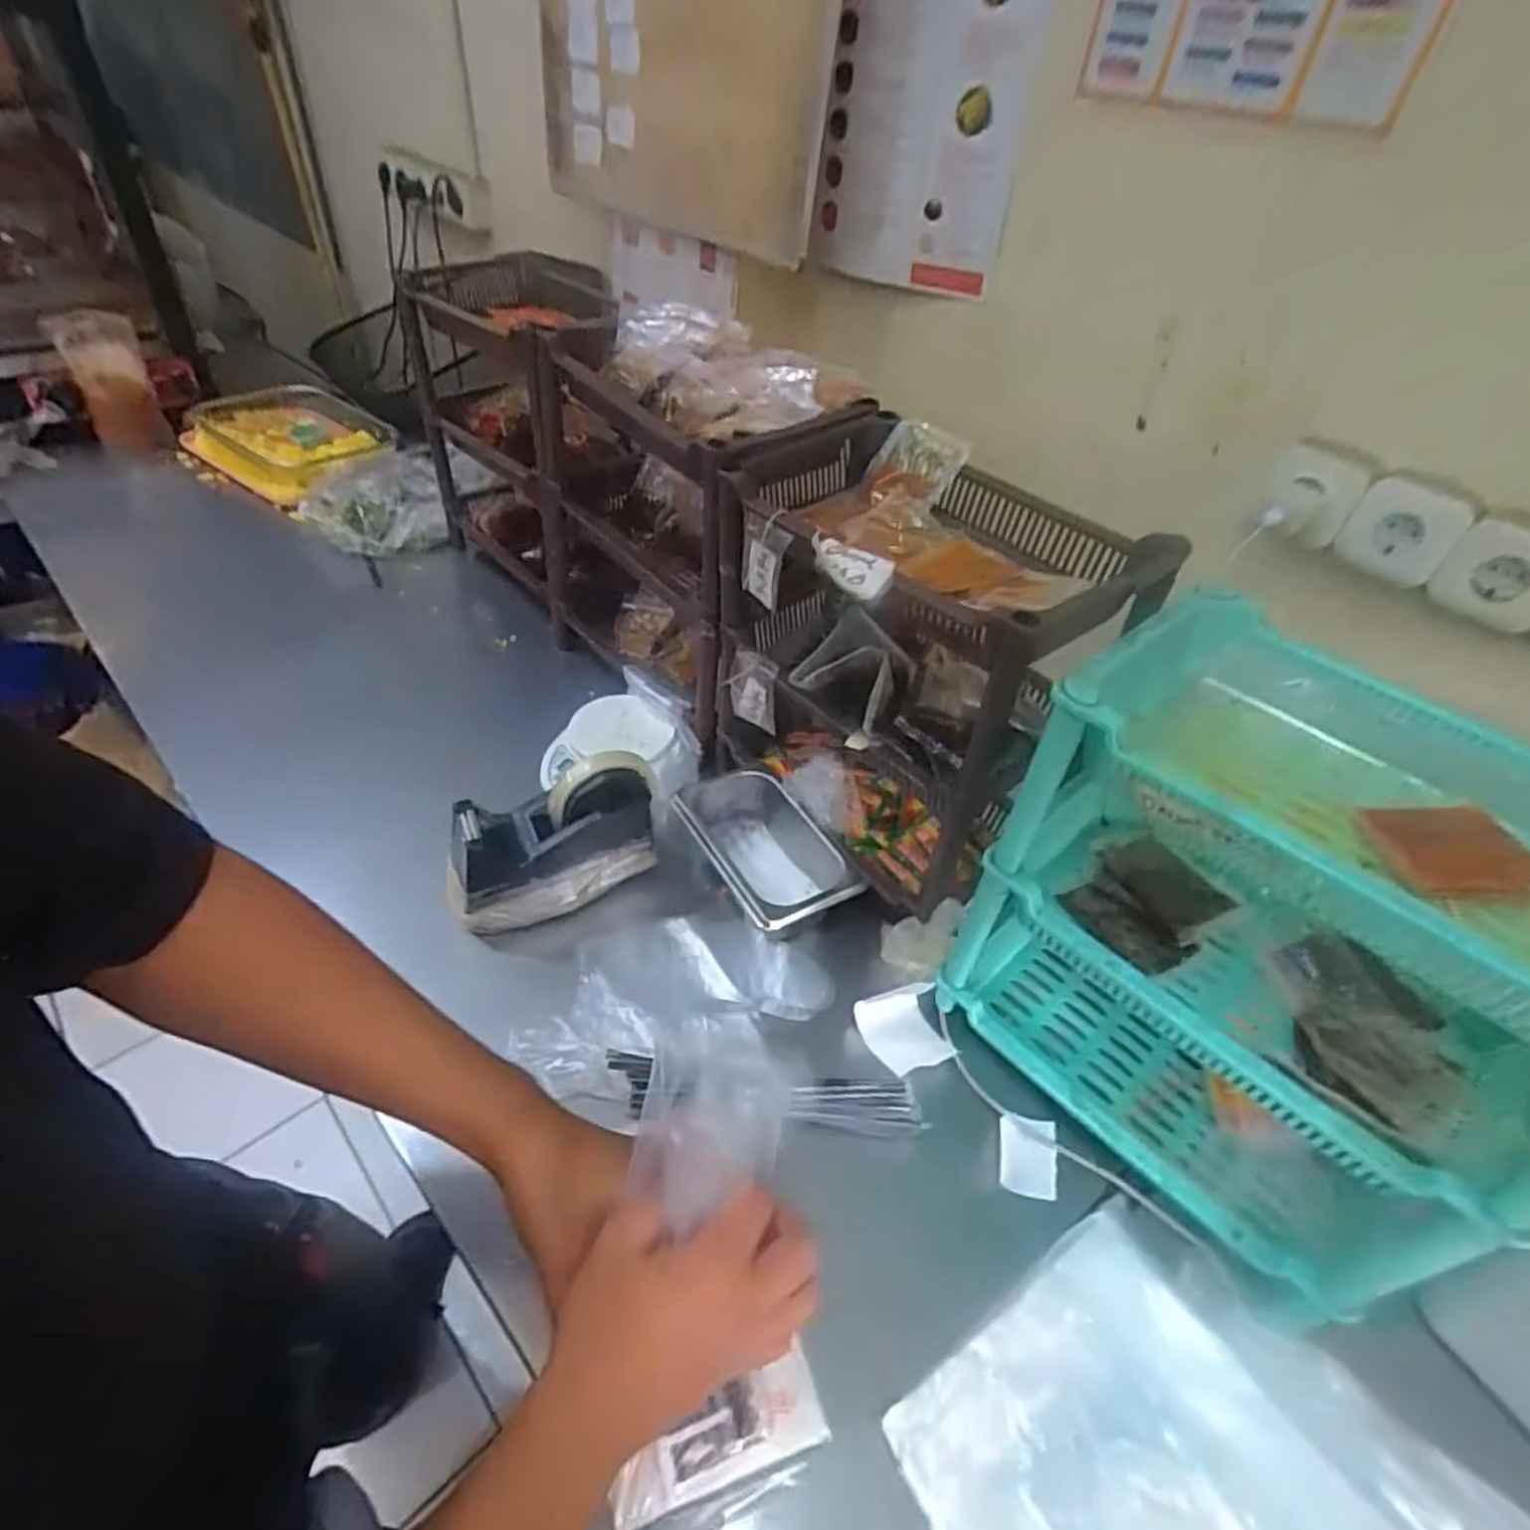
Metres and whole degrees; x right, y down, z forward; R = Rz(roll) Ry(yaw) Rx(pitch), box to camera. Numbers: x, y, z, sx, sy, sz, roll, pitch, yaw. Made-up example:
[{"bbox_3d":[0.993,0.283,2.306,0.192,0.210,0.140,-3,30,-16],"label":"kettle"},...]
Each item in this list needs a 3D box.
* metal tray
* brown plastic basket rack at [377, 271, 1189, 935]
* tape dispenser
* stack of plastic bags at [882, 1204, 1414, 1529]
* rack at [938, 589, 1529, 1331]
[{"bbox_3d":[0.001,0.079,0.691,0.106,0.063,0.178,-18,48,-24],"label":"metal tray"},{"bbox_3d":[-0.102,-0.253,0.839,0.211,0.333,0.951,-28,53,-32],"label":"brown plastic basket rack"},{"bbox_3d":[-0.170,0.065,0.634,0.171,0.130,0.056,-15,47,-22],"label":"tape dispenser"},{"bbox_3d":[0.206,0.376,0.397,0.210,0.010,0.208,-21,50,-27],"label":"stack of plastic bags"},{"bbox_3d":[0.300,0.114,0.476,0.183,0.305,0.287,-29,54,-32],"label":"rack"}]

